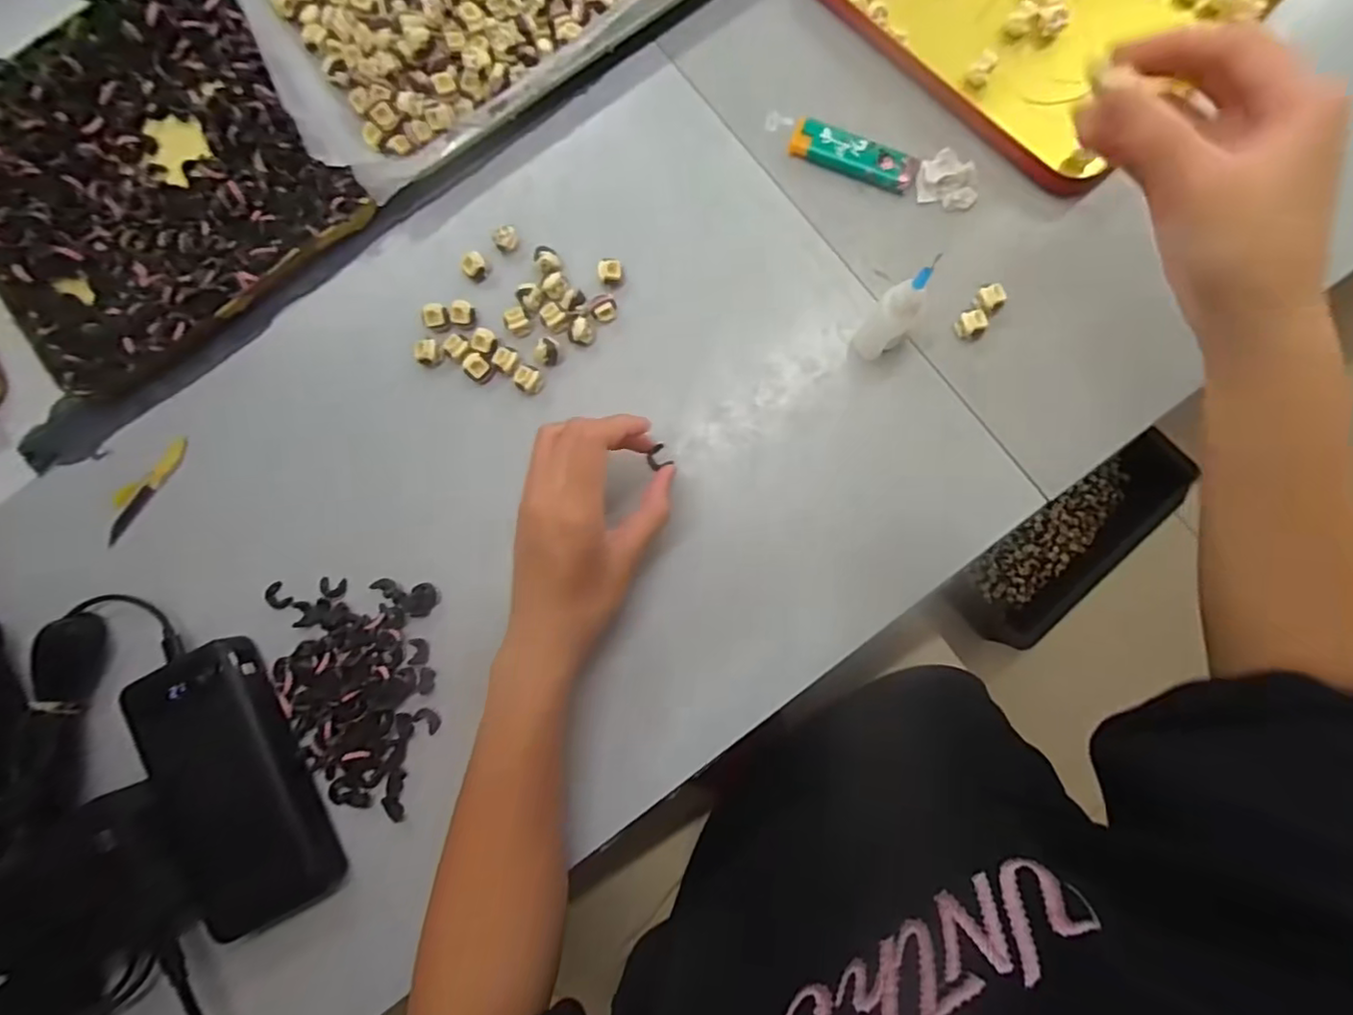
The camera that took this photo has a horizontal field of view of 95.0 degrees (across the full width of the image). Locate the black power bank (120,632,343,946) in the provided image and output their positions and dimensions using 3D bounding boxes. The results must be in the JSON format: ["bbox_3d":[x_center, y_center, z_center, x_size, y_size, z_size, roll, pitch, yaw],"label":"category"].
[{"bbox_3d":[-0.262,0.162,0.363,0.082,0.019,0.156,-24,84,2],"label":"black power bank"}]

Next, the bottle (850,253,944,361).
[{"bbox_3d":[0.120,-0.105,0.344,0.022,0.081,0.027,38,89,6],"label":"bottle"}]

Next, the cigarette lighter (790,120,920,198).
[{"bbox_3d":[0.112,-0.222,0.392,0.081,0.010,0.026,25,88,5],"label":"cigarette lighter"}]

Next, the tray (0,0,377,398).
[{"bbox_3d":[-0.355,-0.221,0.398,0.226,0.027,0.230,-35,84,1],"label":"tray"}]

